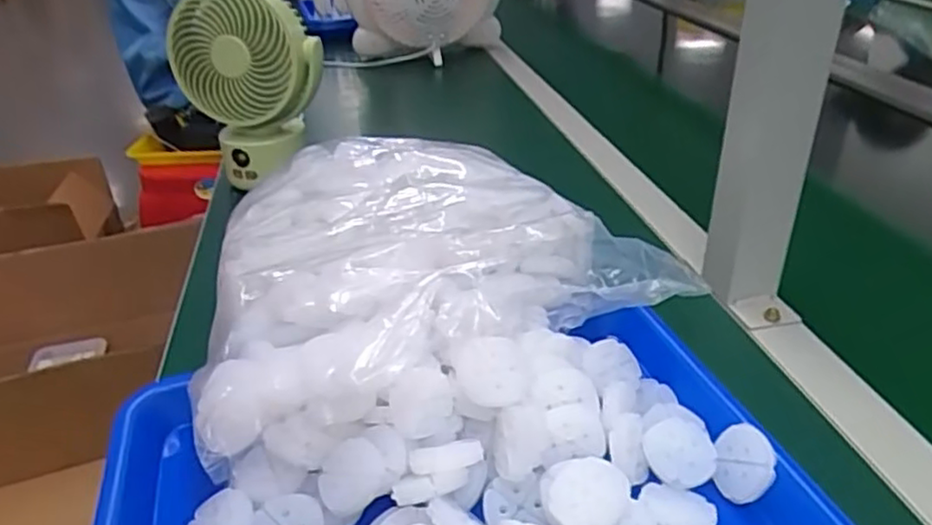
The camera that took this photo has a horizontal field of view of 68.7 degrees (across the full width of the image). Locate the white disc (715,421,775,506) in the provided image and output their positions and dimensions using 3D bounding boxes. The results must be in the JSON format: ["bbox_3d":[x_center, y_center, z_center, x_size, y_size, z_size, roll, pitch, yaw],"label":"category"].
[{"bbox_3d":[0.141,0.102,0.348,0.008,0.032,0.036,28,37,-29],"label":"white disc"}]

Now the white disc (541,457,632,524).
[{"bbox_3d":[0.054,0.108,0.318,0.043,0.009,0.036,-4,45,31],"label":"white disc"}]

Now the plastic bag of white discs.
[{"bbox_3d":[-0.047,-0.028,0.477,0.269,0.082,0.304,-11,33,-14],"label":"plastic bag of white discs"}]

